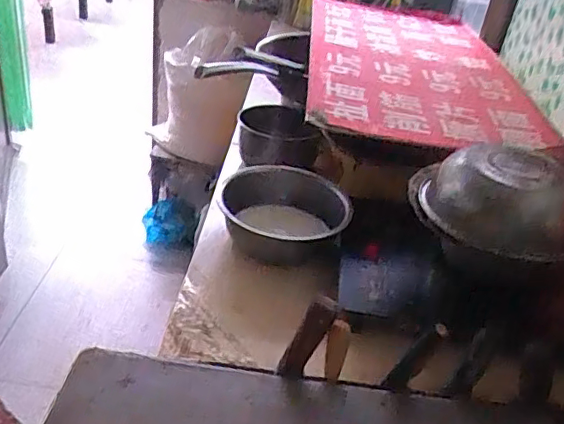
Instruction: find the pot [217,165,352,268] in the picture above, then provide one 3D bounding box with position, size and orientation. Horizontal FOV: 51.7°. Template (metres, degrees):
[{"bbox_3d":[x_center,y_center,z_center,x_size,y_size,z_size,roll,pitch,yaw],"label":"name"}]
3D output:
[{"bbox_3d":[-0.001,0.013,0.921,0.192,0.091,0.193,6,32,-4],"label":"pot"}]

